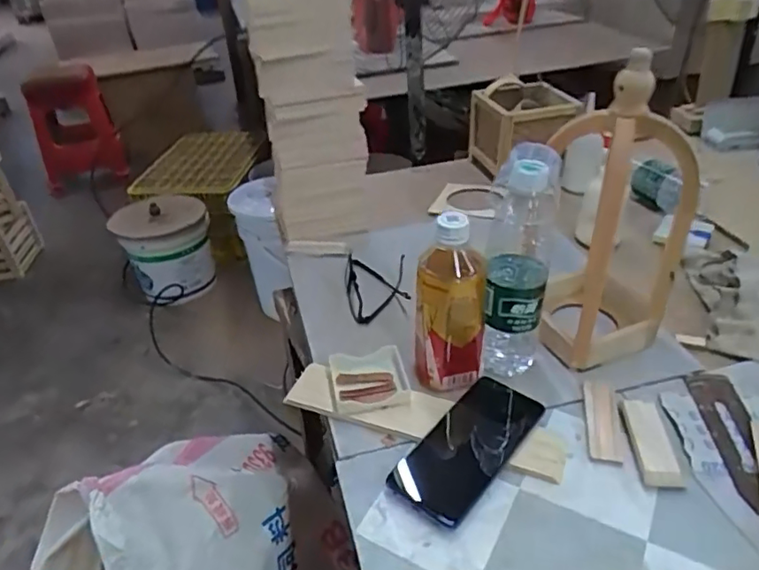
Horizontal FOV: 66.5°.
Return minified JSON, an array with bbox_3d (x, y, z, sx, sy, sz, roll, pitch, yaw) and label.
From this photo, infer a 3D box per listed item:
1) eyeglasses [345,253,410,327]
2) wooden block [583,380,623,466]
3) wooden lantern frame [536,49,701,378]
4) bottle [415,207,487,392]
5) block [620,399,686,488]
[{"bbox_3d":[-0.003,0.004,0.767,0.082,0.034,0.146,-5,34,-1],"label":"eyeglasses"},{"bbox_3d":[0.217,0.131,0.566,0.030,0.010,0.102,3,35,11],"label":"wooden block"},{"bbox_3d":[0.234,-0.065,0.597,0.134,0.313,0.106,23,43,34],"label":"wooden lantern frame"},{"bbox_3d":[0.074,0.021,0.583,0.074,0.180,0.064,0,35,7],"label":"bottle"},{"bbox_3d":[0.250,0.146,0.537,0.032,0.011,0.096,0,35,6],"label":"block"}]

